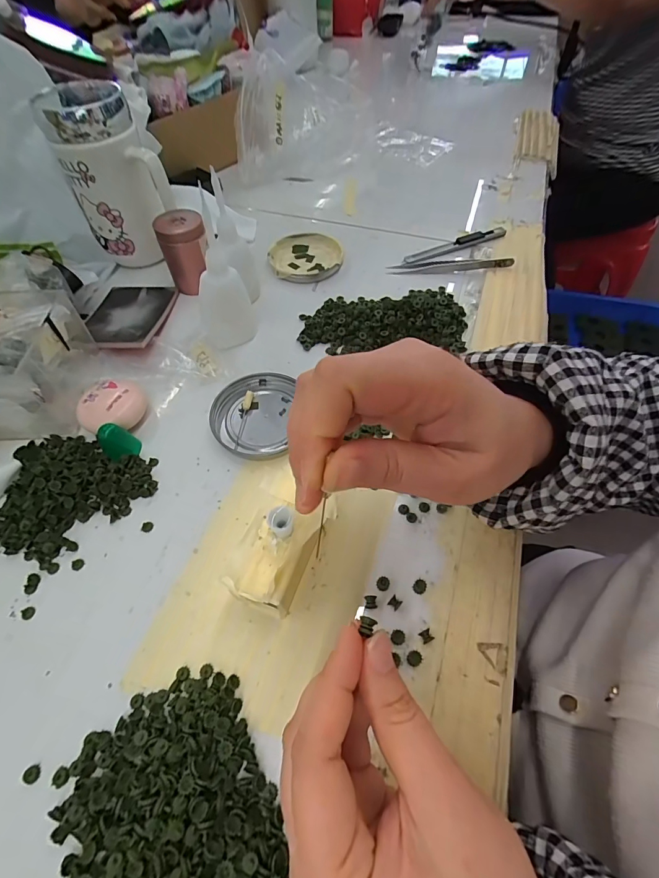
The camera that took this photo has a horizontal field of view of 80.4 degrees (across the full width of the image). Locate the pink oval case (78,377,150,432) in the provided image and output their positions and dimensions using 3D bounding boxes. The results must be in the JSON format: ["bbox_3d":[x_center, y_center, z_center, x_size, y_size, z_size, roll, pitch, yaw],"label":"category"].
[{"bbox_3d":[-0.165,-0.024,0.299,0.047,0.020,0.038,-27,60,-17],"label":"pink oval case"}]

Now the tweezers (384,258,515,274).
[{"bbox_3d":[0.127,-0.186,0.411,0.126,0.013,0.015,0,56,0],"label":"tweezers"}]

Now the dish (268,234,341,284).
[{"bbox_3d":[-0.025,-0.199,0.426,0.077,0.013,0.080,0,56,0],"label":"dish"}]

